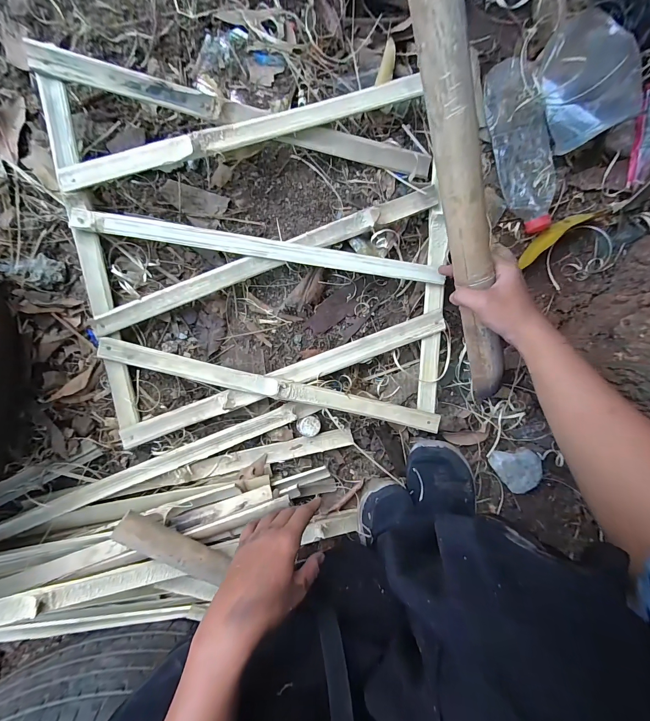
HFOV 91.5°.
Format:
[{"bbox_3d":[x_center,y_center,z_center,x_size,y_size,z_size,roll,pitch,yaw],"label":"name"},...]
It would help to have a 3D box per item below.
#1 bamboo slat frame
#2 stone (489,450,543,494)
[{"bbox_3d":[-0.077,-0.128,0.445,0.493,0.052,0.469,-4,97,-7],"label":"bamboo slat frame"},{"bbox_3d":[0.310,0.171,0.519,0.072,0.043,0.066,40,92,-8],"label":"stone"}]

